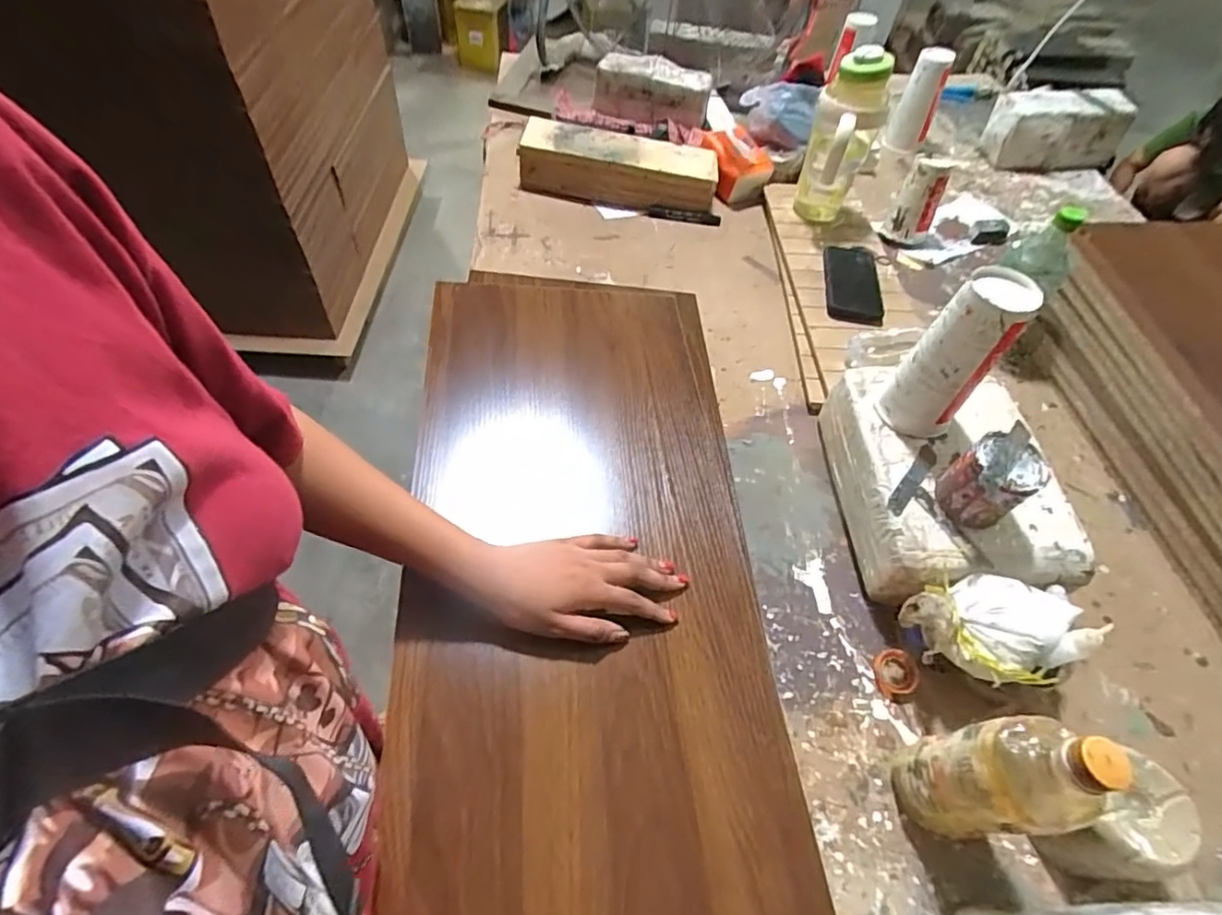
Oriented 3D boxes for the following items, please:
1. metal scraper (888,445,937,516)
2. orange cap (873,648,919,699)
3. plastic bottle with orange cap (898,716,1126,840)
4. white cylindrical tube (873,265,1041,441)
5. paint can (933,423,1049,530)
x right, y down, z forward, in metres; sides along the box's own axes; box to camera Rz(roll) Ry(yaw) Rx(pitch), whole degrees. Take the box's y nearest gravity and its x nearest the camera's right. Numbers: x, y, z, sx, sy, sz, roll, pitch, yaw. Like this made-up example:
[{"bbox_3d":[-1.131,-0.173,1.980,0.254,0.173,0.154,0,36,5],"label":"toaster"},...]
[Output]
[{"bbox_3d":[0.312,0.022,0.589,0.017,0.005,0.106,33,59,24],"label":"metal scraper"},{"bbox_3d":[0.280,0.211,0.562,0.042,0.010,0.041,1,56,-1],"label":"orange cap"},{"bbox_3d":[0.284,0.242,0.430,0.062,0.204,0.071,2,56,0],"label":"plastic bottle with orange cap"},{"bbox_3d":[0.337,-0.095,0.571,0.070,0.175,0.070,33,61,19],"label":"white cylindrical tube"},{"bbox_3d":[0.358,0.021,0.540,0.073,0.074,0.067,-32,62,-21],"label":"paint can"}]

